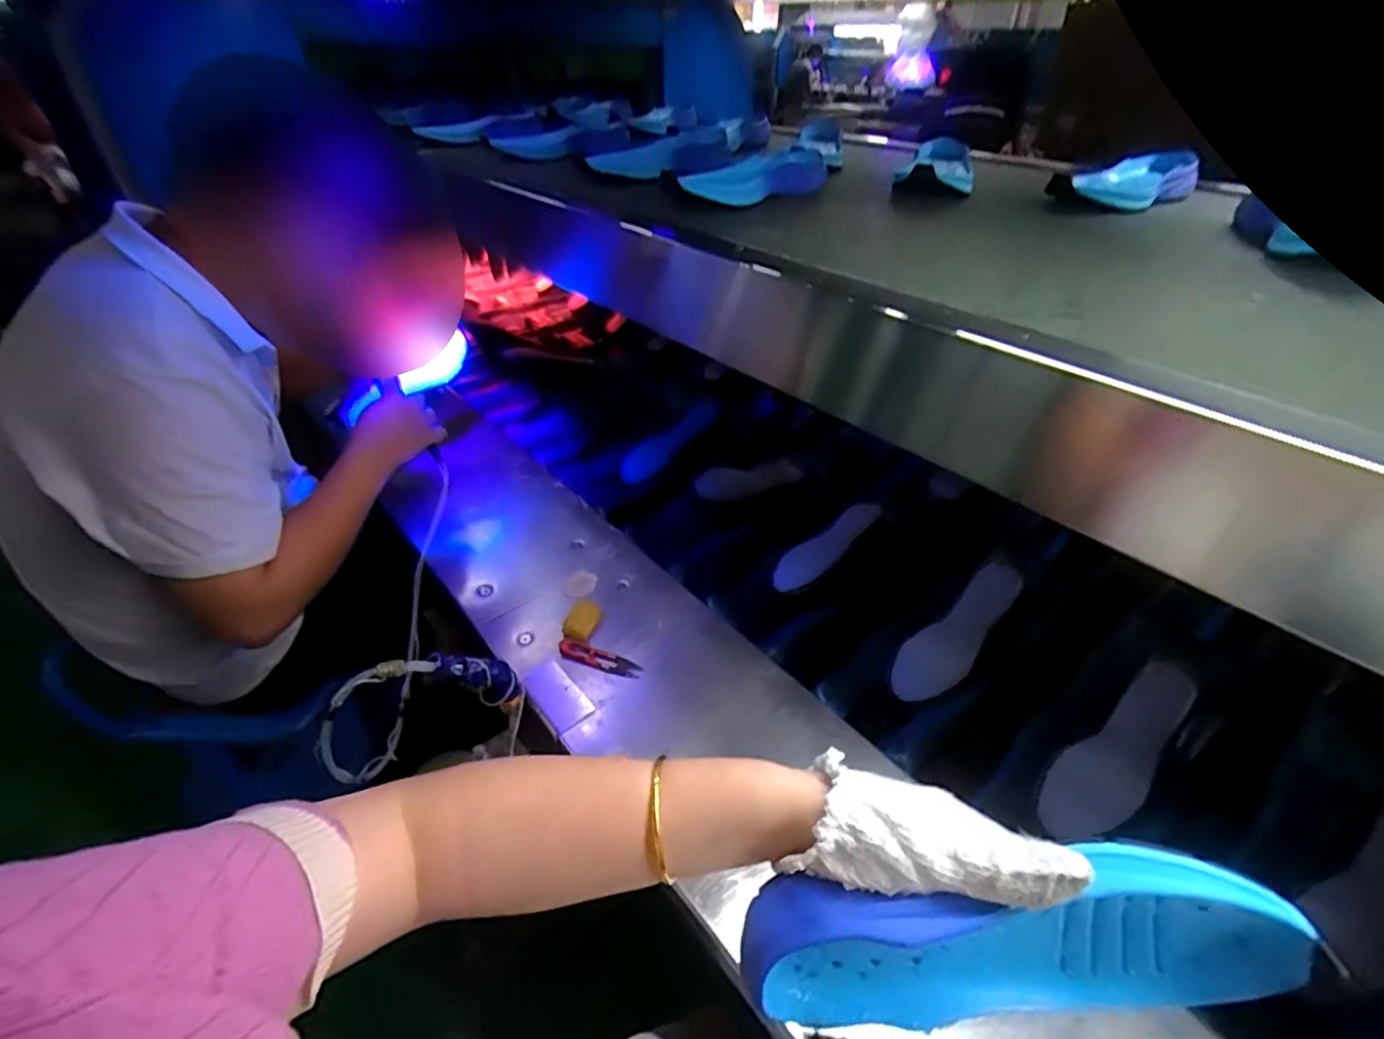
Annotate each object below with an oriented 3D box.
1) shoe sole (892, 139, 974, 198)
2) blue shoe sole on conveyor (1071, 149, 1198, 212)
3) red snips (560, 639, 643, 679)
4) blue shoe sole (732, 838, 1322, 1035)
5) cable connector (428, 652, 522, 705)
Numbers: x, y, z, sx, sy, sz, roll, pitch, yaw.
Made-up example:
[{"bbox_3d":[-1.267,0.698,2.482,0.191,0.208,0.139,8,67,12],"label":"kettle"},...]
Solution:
[{"bbox_3d":[0.332,-0.476,0.863,0.094,0.032,0.238,15,40,16],"label":"shoe sole"},{"bbox_3d":[0.552,-0.419,0.792,0.098,0.044,0.212,30,45,31],"label":"blue shoe sole on conveyor"},{"bbox_3d":[-0.106,0.162,0.735,0.102,0.018,0.020,14,39,14],"label":"red snips"},{"bbox_3d":[0.144,0.199,0.300,0.229,0.091,0.040,-10,37,10],"label":"blue shoe sole"},{"bbox_3d":[-0.205,0.156,0.630,0.028,0.120,0.041,34,77,34],"label":"cable connector"}]

